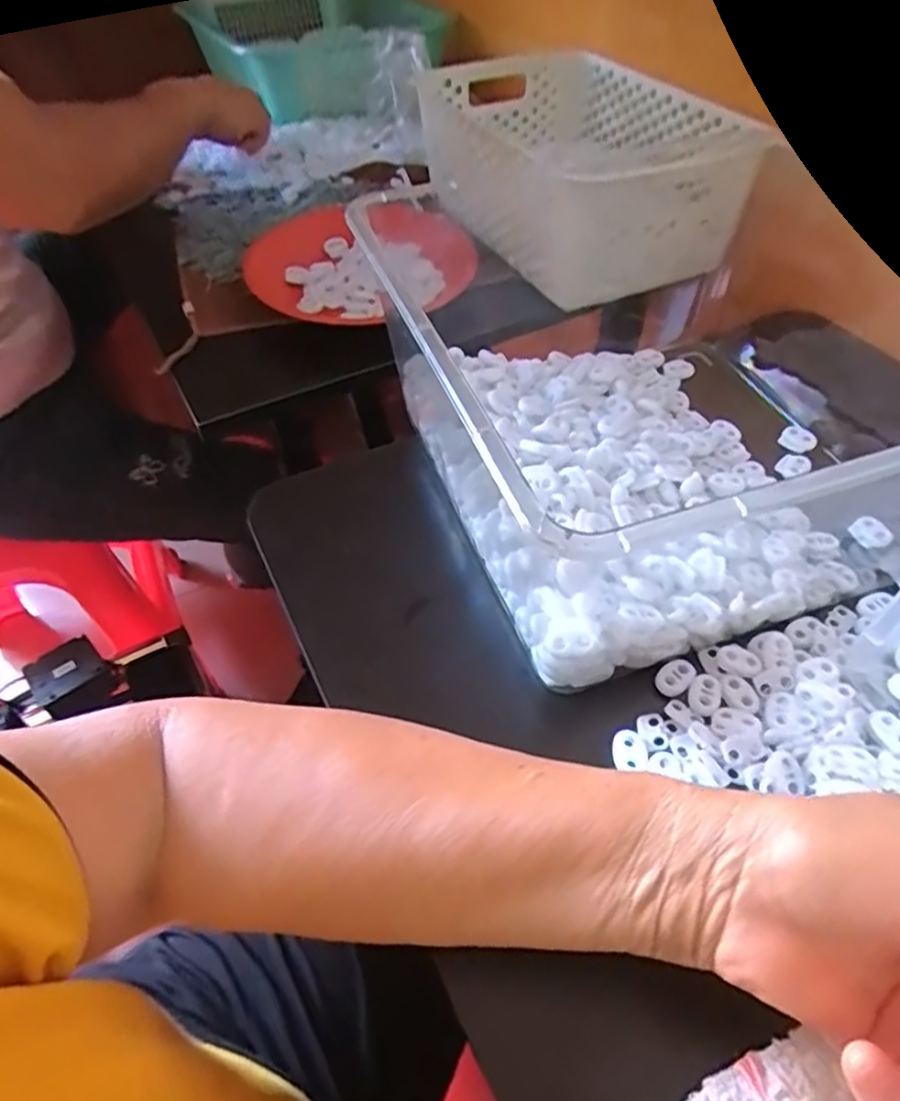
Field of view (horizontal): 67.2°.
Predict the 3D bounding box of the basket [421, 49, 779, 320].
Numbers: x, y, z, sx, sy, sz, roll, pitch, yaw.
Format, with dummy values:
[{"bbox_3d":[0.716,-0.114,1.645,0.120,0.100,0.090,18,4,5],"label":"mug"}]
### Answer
[{"bbox_3d":[0.116,-0.375,0.661,0.213,0.108,0.318,-17,50,-12],"label":"basket"}]

